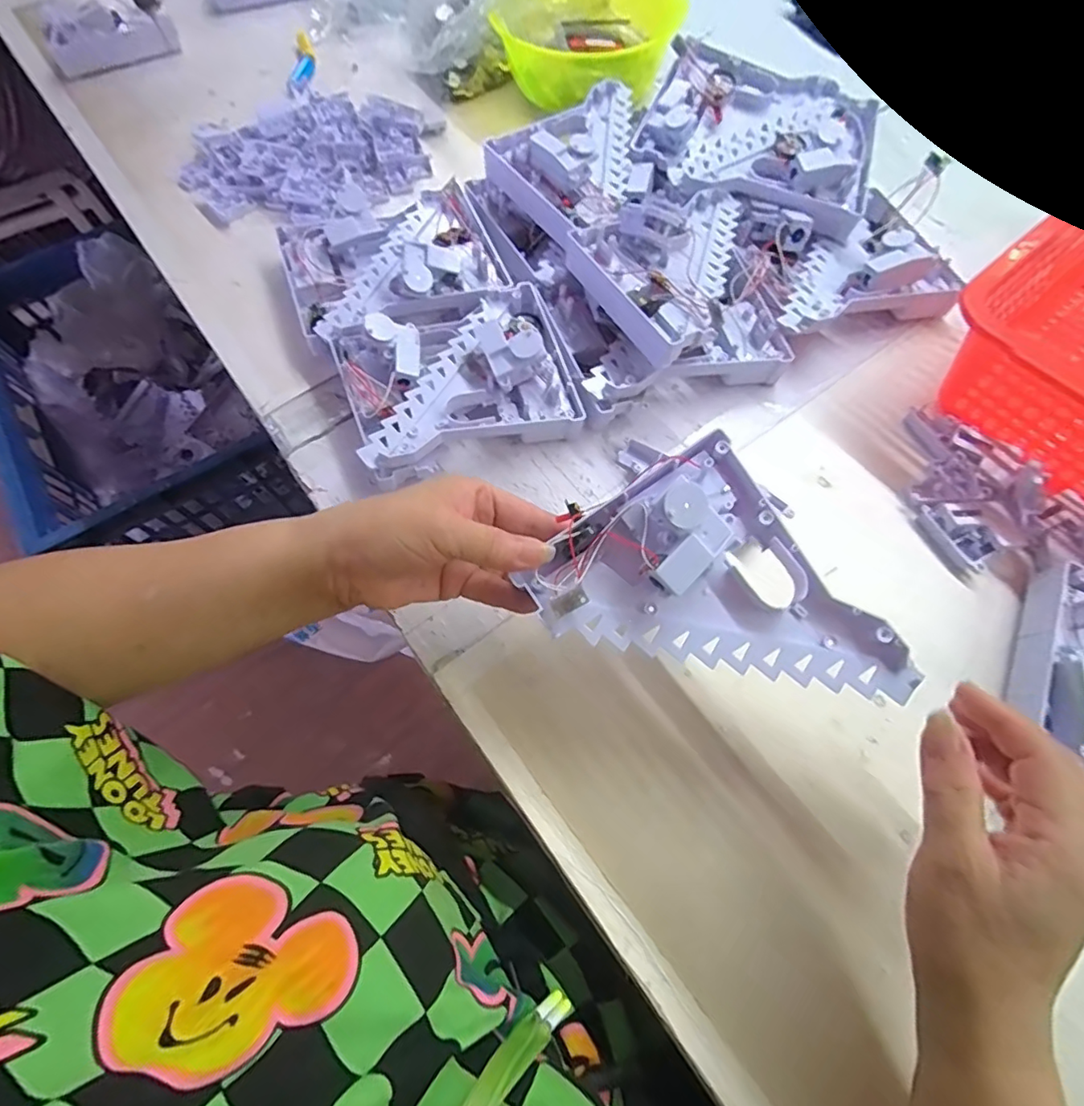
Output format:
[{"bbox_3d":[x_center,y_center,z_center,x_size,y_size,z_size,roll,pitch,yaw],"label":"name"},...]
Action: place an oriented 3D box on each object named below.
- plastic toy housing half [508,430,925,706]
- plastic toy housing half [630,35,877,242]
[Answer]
[{"bbox_3d":[0.093,-0.002,0.273,0.180,0.044,0.111,11,68,5],"label":"plastic toy housing half"},{"bbox_3d":[0.190,-0.367,0.471,0.194,0.030,0.154,19,71,9],"label":"plastic toy housing half"}]

